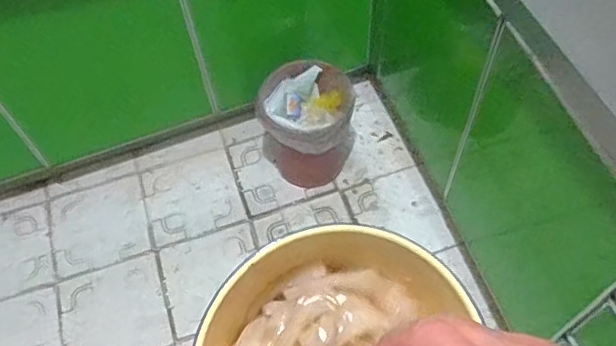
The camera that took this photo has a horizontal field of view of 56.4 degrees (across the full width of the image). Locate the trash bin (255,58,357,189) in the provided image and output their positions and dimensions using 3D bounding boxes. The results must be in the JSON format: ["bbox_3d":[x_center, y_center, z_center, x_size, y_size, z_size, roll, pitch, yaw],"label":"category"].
[{"bbox_3d":[0.000,-0.119,1.414,0.236,0.249,0.218,-2,58,1],"label":"trash bin"}]

